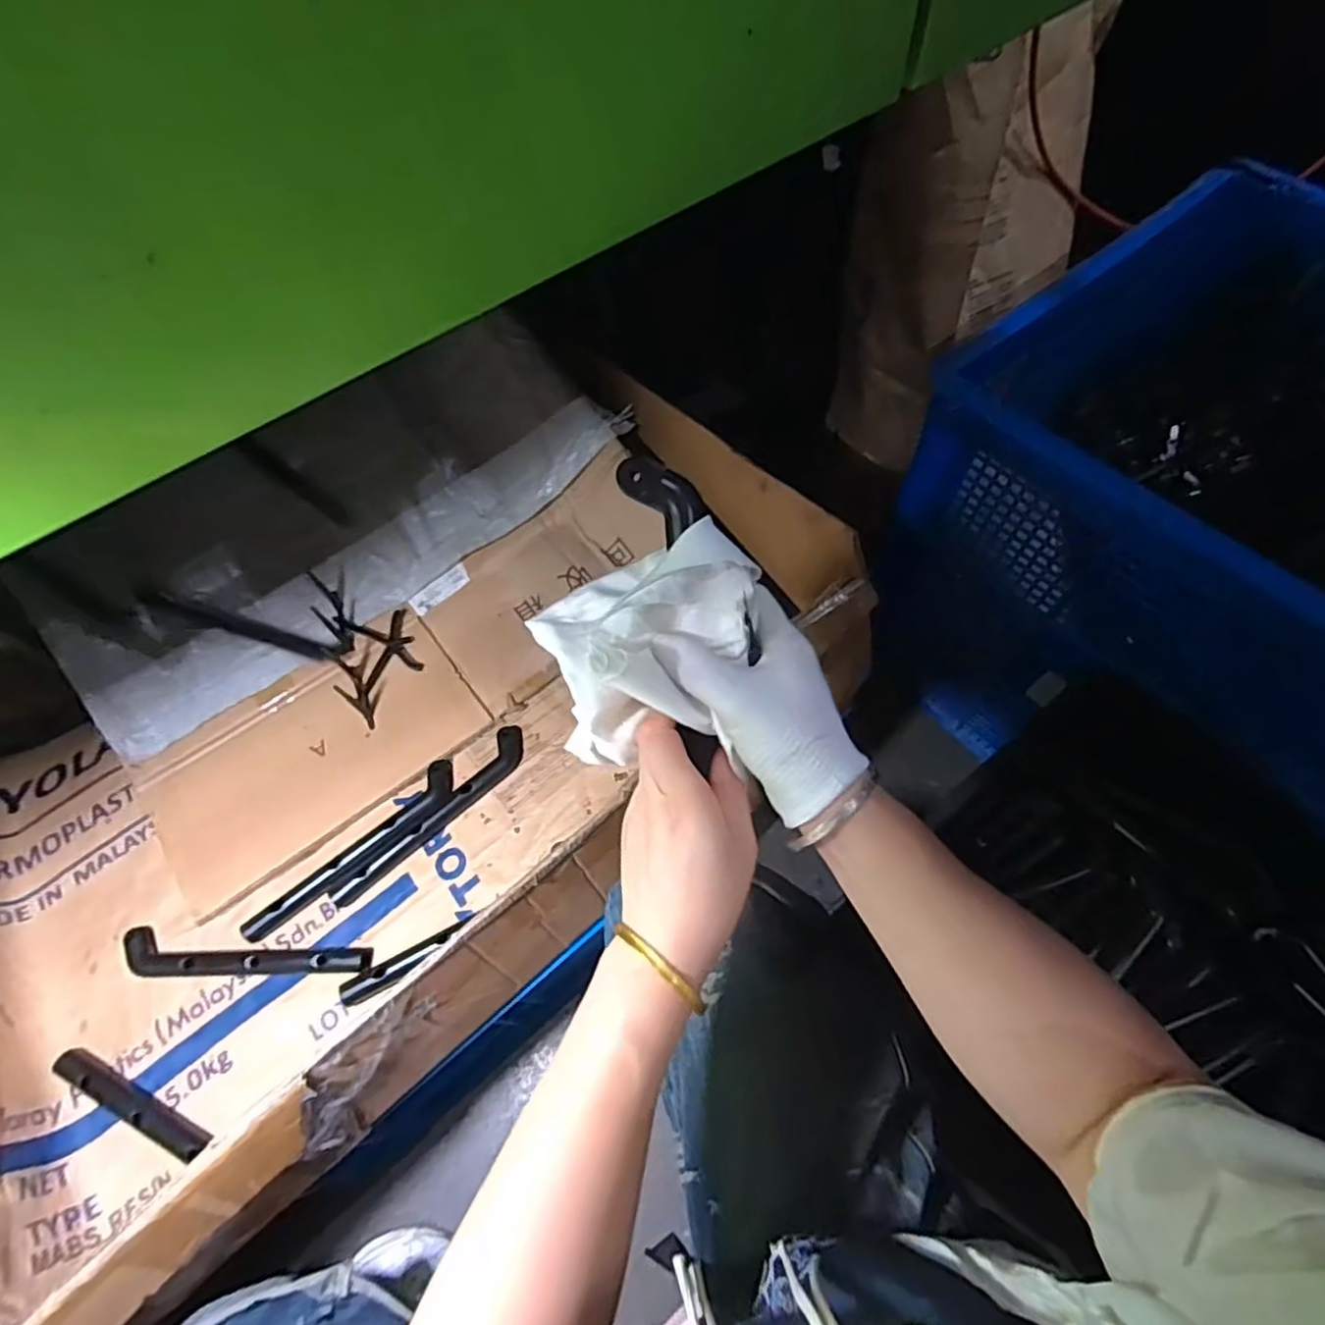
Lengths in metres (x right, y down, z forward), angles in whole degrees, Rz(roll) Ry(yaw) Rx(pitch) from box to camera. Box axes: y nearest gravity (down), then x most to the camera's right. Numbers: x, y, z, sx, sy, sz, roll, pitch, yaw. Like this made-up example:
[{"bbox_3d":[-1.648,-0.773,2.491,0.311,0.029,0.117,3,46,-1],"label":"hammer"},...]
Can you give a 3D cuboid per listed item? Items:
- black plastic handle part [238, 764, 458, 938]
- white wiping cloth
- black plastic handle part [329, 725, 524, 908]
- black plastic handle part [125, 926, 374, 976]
[{"bbox_3d":[-0.324,0.200,0.713,0.045,0.025,0.247,39,70,22],"label":"black plastic handle part"},{"bbox_3d":[-0.009,-0.019,0.373,0.118,0.073,0.110,-17,62,-5],"label":"white wiping cloth"},{"bbox_3d":[-0.250,0.167,0.732,0.038,0.016,0.250,40,71,22],"label":"black plastic handle part"},{"bbox_3d":[-0.419,0.294,0.661,0.253,0.035,0.039,3,62,5],"label":"black plastic handle part"}]

